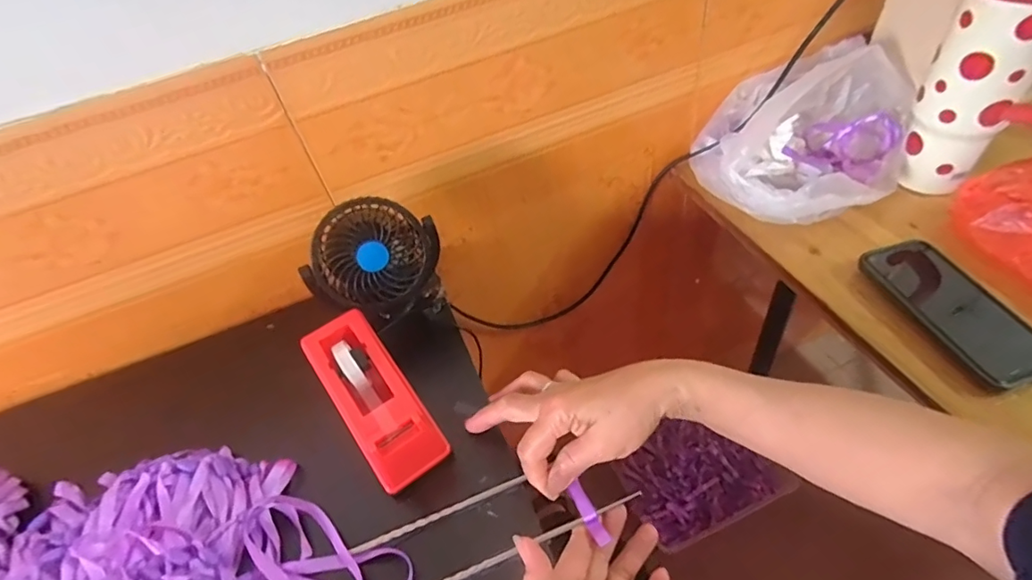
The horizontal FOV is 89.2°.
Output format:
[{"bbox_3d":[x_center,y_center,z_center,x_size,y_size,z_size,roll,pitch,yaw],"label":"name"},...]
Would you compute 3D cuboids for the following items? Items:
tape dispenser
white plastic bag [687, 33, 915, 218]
[{"bbox_3d":[-0.123,0.091,0.454,0.062,0.072,0.155,-33,51,-18],"label":"tape dispenser"},{"bbox_3d":[0.341,-0.193,0.614,0.281,0.099,0.213,-39,54,-23],"label":"white plastic bag"}]

